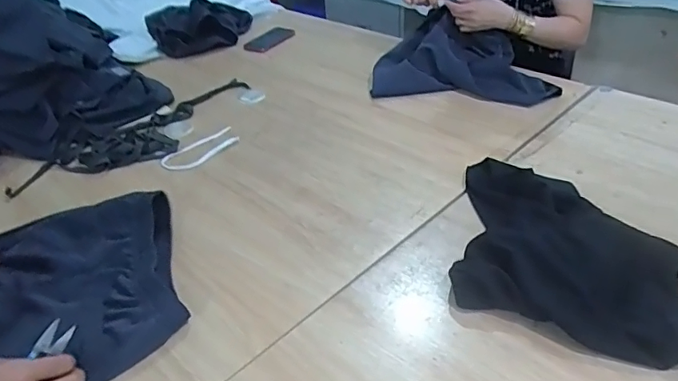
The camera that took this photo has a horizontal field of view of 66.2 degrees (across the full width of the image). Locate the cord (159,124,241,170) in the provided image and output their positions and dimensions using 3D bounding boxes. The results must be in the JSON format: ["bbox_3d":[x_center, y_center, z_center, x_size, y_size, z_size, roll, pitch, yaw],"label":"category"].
[{"bbox_3d":[-0.274,-0.082,1.035,0.166,0.005,0.080,-33,44,-31],"label":"cord"}]

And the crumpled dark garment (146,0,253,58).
[{"bbox_3d":[-0.400,-0.489,1.523,0.301,0.094,0.212,-16,37,-12],"label":"crumpled dark garment"}]

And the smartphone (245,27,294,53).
[{"bbox_3d":[-0.196,-0.431,1.489,0.093,0.008,0.164,21,44,32],"label":"smartphone"}]

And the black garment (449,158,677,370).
[{"bbox_3d":[0.310,0.062,0.723,0.297,0.051,0.335,9,39,20],"label":"black garment"}]

